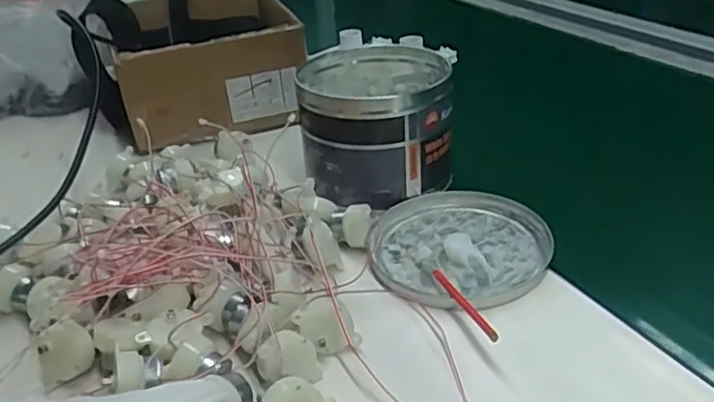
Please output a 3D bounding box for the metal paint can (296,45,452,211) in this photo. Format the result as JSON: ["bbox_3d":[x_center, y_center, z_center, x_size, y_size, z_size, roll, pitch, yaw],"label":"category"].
[{"bbox_3d":[0.017,-0.063,0.544,0.120,0.099,0.129,-3,31,4],"label":"metal paint can"}]

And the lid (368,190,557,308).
[{"bbox_3d":[0.076,0.031,0.467,0.126,0.012,0.134,-4,31,2],"label":"lid"}]

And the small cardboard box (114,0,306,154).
[{"bbox_3d":[-0.163,-0.150,0.708,0.181,0.118,0.204,-12,32,-12],"label":"small cardboard box"}]

